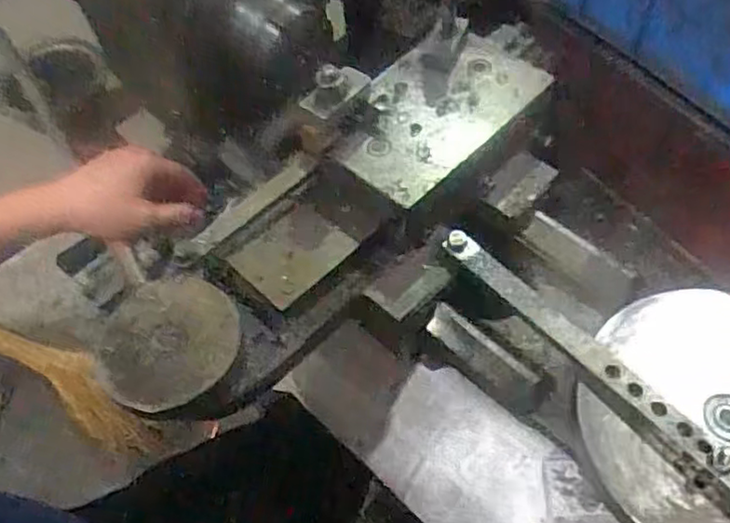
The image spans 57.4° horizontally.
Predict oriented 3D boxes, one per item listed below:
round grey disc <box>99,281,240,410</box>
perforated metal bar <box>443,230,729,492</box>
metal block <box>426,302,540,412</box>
[{"bbox_3d":[-0.137,0.054,0.461,0.095,0.010,0.099,-1,57,2],"label":"round grey disc"},{"bbox_3d":[0.177,0.084,0.440,0.023,0.013,0.325,-36,62,-19],"label":"perforated metal bar"},{"bbox_3d":[0.087,0.071,0.495,0.092,0.026,0.024,38,66,24],"label":"metal block"}]

